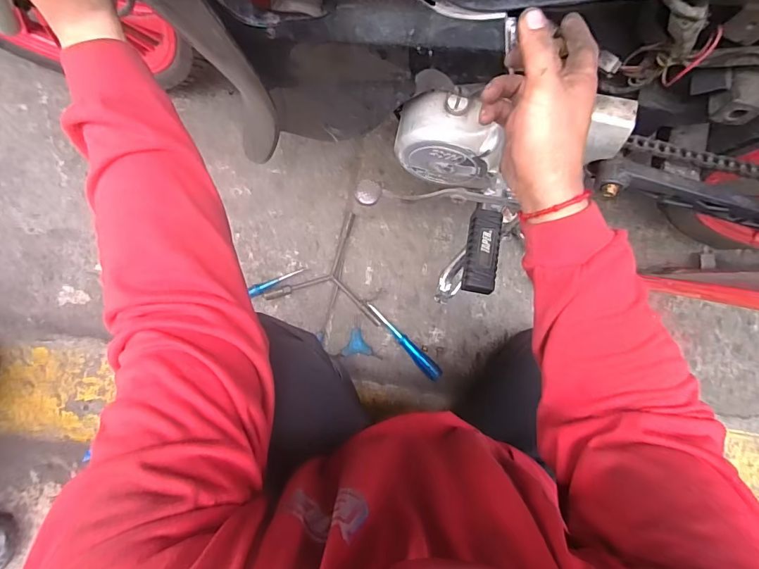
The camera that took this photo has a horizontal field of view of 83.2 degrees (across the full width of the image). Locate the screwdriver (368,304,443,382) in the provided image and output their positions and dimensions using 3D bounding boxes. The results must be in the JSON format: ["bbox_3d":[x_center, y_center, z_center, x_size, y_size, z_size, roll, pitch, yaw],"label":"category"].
[{"bbox_3d":[0.046,0.112,0.822,0.189,0.026,0.026,45,82,0],"label":"screwdriver"}]

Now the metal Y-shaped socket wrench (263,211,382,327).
[{"bbox_3d":[-0.120,-0.008,0.820,0.196,0.013,0.219,-13,86,-7],"label":"metal Y-shaped socket wrench"}]

